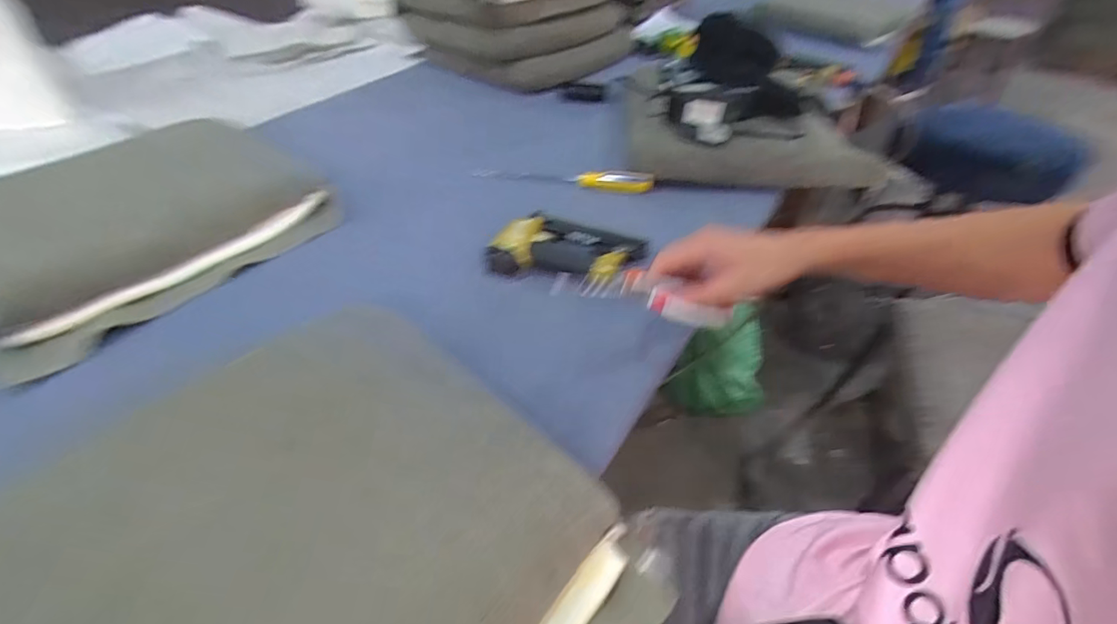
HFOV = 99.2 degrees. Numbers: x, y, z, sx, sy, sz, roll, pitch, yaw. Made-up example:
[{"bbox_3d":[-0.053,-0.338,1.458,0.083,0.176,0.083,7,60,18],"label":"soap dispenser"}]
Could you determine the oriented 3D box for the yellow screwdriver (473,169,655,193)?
[{"bbox_3d":[0.005,-0.232,0.808,0.306,0.029,0.028,9,46,9],"label":"yellow screwdriver"}]

